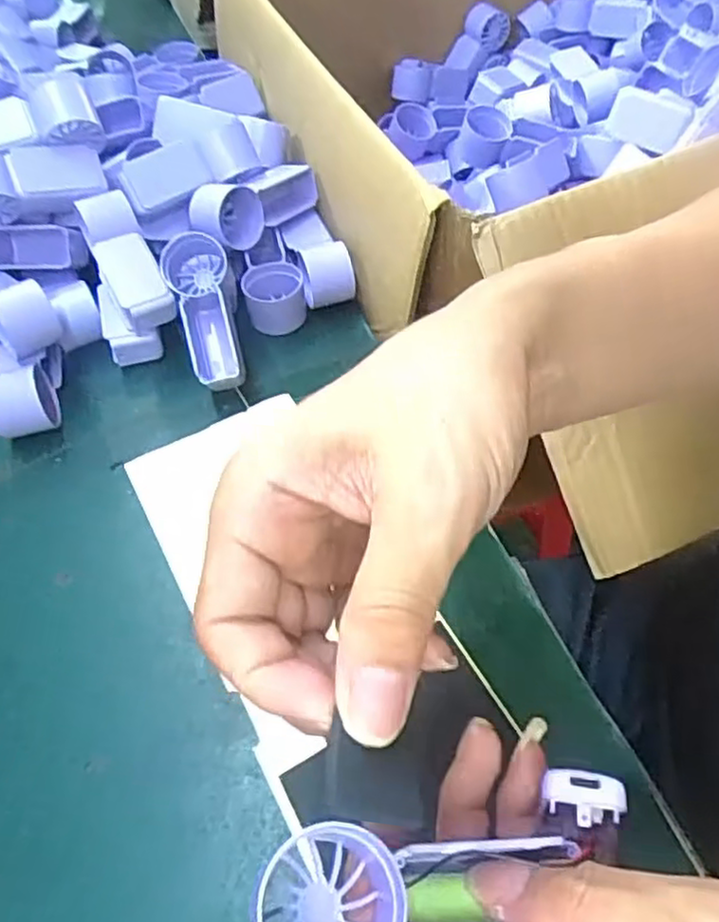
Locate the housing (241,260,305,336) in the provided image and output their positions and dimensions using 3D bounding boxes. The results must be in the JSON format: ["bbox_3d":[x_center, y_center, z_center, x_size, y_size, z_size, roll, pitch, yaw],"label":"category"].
[{"bbox_3d":[-0.056,-0.109,0.466,0.039,0.030,0.038,-11,55,-6],"label":"housing"}]

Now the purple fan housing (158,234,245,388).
[{"bbox_3d":[-0.095,-0.092,0.438,0.037,0.030,0.097,-14,81,-8],"label":"purple fan housing"}]

